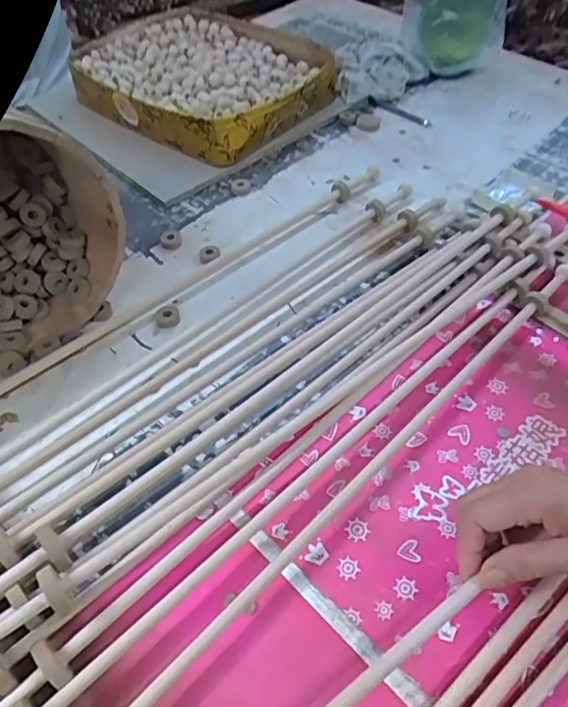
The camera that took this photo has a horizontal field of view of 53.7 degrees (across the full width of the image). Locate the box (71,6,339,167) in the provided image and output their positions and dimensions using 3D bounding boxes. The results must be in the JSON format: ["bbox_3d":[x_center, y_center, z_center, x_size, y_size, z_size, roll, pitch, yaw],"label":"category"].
[{"bbox_3d":[-0.126,-0.444,0.904,0.371,0.069,0.312,30,56,23],"label":"box"}]

